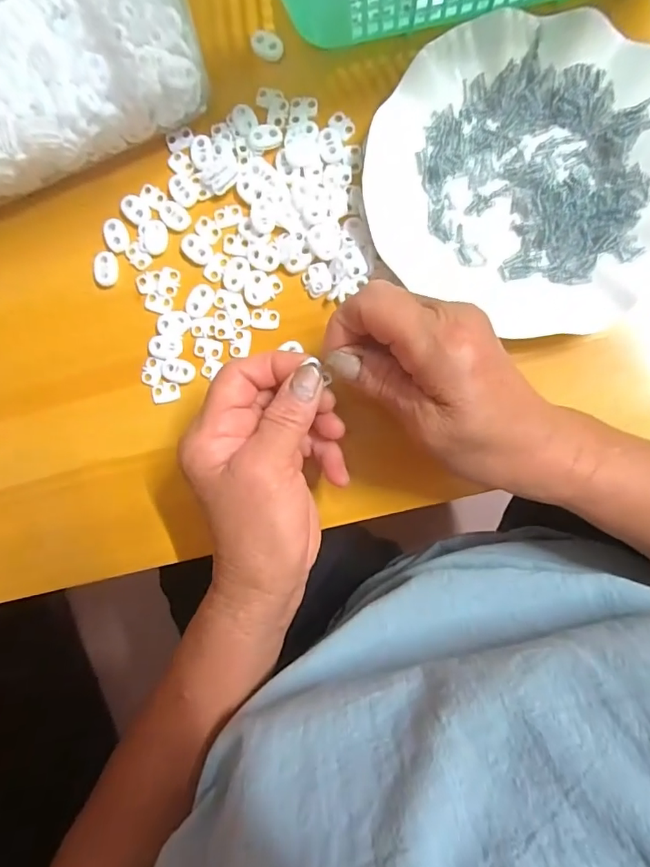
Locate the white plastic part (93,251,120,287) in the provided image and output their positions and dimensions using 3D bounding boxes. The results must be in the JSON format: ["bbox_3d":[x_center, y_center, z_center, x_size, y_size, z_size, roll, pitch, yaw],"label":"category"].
[{"bbox_3d":[-0.146,-0.110,0.329,0.014,0.005,0.022,2,88,6],"label":"white plastic part"}]

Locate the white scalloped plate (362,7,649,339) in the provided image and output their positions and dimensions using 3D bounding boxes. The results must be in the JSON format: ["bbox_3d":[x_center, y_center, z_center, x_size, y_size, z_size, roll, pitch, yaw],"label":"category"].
[{"bbox_3d":[0.119,-0.153,0.292,0.180,0.022,0.169,0,88,6],"label":"white scalloped plate"}]

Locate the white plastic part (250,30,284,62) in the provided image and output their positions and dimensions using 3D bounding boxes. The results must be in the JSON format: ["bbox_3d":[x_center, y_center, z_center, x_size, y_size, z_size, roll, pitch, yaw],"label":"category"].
[{"bbox_3d":[-0.039,-0.255,0.323,0.024,0.007,0.017,24,91,6],"label":"white plastic part"}]

